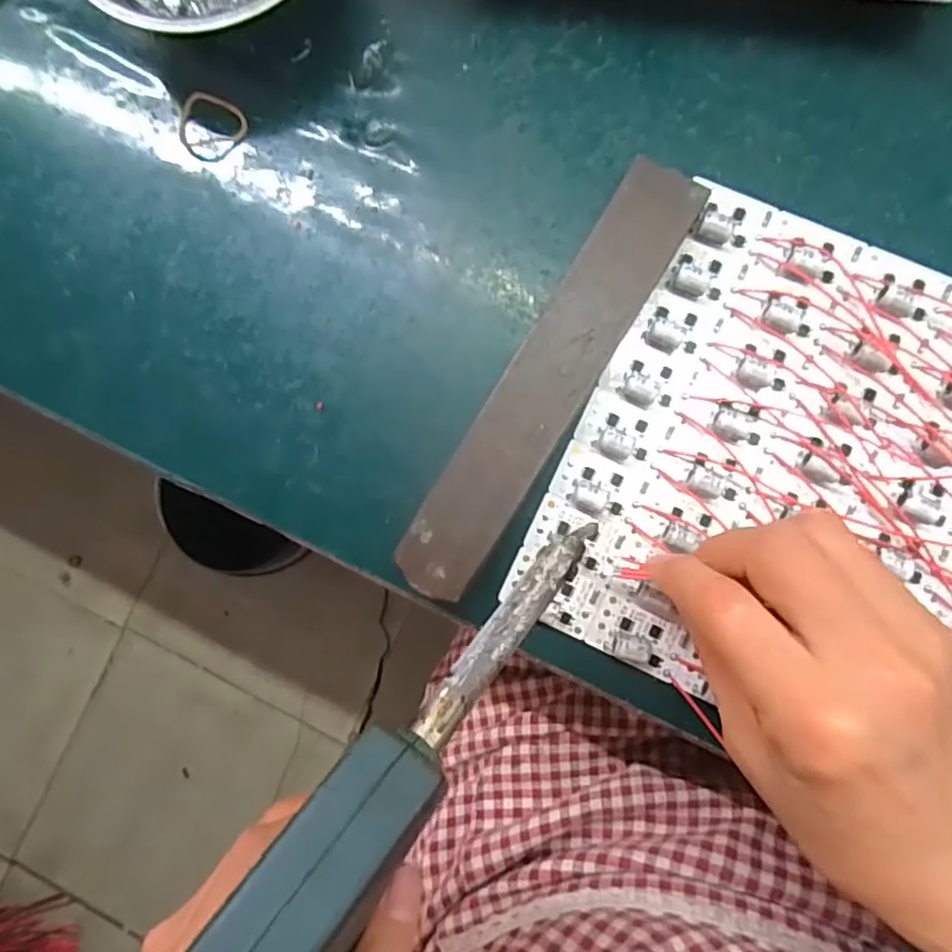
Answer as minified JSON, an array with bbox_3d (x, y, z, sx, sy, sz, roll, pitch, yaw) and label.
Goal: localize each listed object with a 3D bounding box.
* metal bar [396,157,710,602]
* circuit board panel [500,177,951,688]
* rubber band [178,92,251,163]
[{"bbox_3d":[0.031,-0.040,0.275,0.036,0.017,0.198,32,88,6],"label":"metal bar"},{"bbox_3d":[0.162,0.007,0.265,0.234,0.011,0.199,24,87,6],"label":"circuit board panel"},{"bbox_3d":[-0.124,-0.161,0.301,0.032,0.004,0.028,24,87,6],"label":"rubber band"}]

